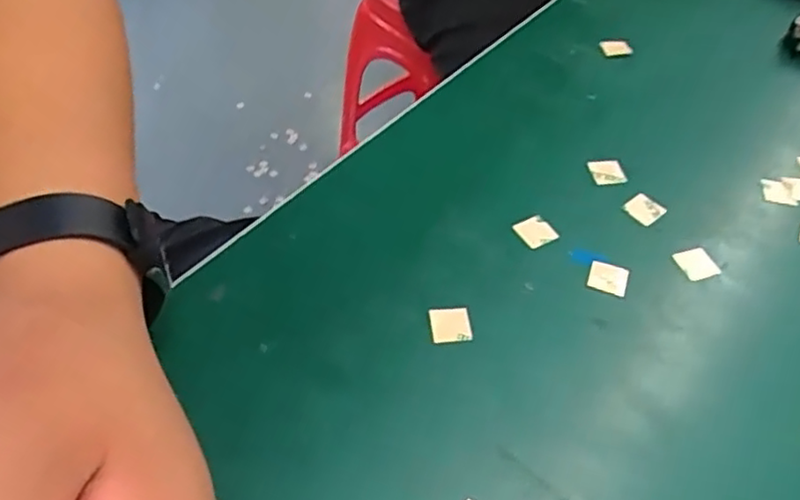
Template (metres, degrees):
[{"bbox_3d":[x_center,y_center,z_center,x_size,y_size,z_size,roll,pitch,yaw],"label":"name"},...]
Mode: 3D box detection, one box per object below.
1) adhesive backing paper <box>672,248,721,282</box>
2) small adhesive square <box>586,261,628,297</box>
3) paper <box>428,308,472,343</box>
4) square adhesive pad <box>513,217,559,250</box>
[{"bbox_3d":[0.129,0.006,0.288,0.017,0.004,0.014,-14,50,-14],"label":"adhesive backing paper"},{"bbox_3d":[0.088,0.012,0.281,0.016,0.004,0.015,17,57,9],"label":"small adhesive square"},{"bbox_3d":[0.020,0.030,0.263,0.015,0.004,0.015,-6,56,-5],"label":"paper"},{"bbox_3d":[0.061,-0.008,0.298,0.014,0.004,0.015,-24,53,-22],"label":"square adhesive pad"}]

